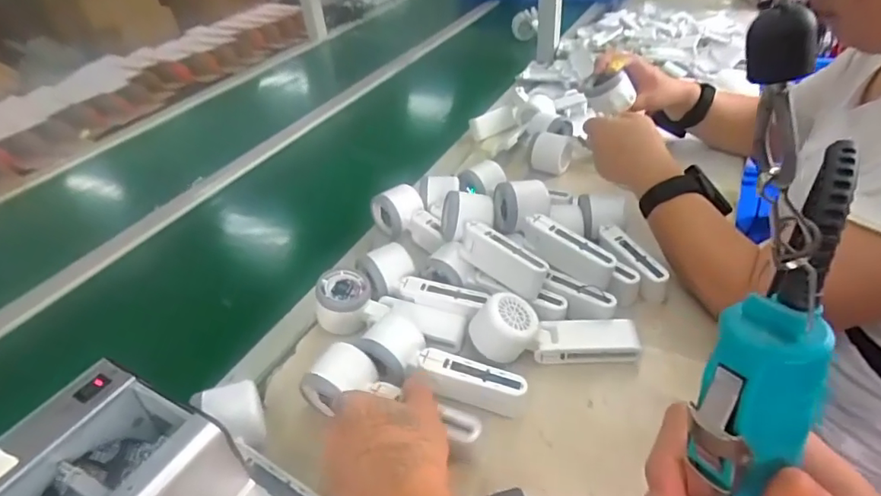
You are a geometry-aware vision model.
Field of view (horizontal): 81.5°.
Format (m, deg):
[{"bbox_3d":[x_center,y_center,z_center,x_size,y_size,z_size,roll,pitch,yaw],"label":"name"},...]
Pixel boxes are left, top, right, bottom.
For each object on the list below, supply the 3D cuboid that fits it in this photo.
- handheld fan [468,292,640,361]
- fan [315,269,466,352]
[{"bbox_3d":[0.112,0.082,0.509,0.161,0.058,0.055,-1,41,4],"label":"handheld fan"},{"bbox_3d":[-0.054,0.068,0.551,0.161,0.052,0.054,10,42,15],"label":"fan"}]

